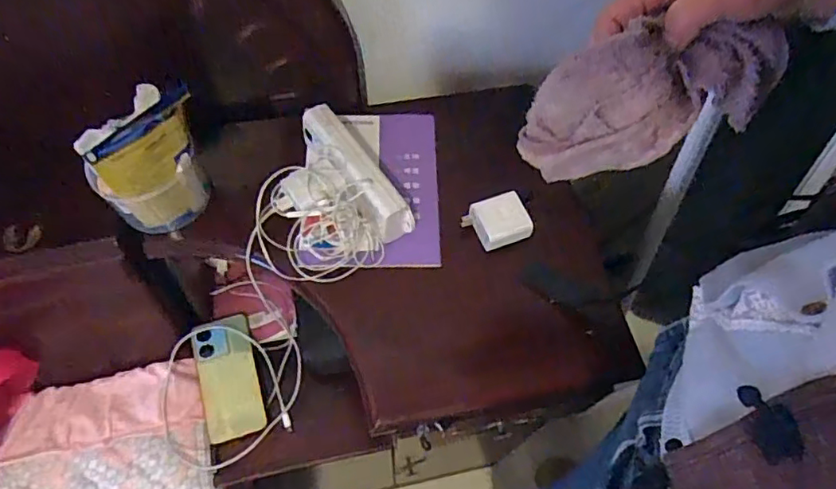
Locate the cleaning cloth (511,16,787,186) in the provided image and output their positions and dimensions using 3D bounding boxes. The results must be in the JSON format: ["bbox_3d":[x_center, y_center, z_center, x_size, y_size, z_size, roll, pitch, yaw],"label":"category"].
[{"bbox_3d":[0.151,-0.095,0.366,0.155,0.082,0.050,-15,60,-7],"label":"cleaning cloth"}]

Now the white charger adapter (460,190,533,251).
[{"bbox_3d":[0.087,-0.025,0.630,0.066,0.036,0.047,-17,64,-11],"label":"white charger adapter"}]

